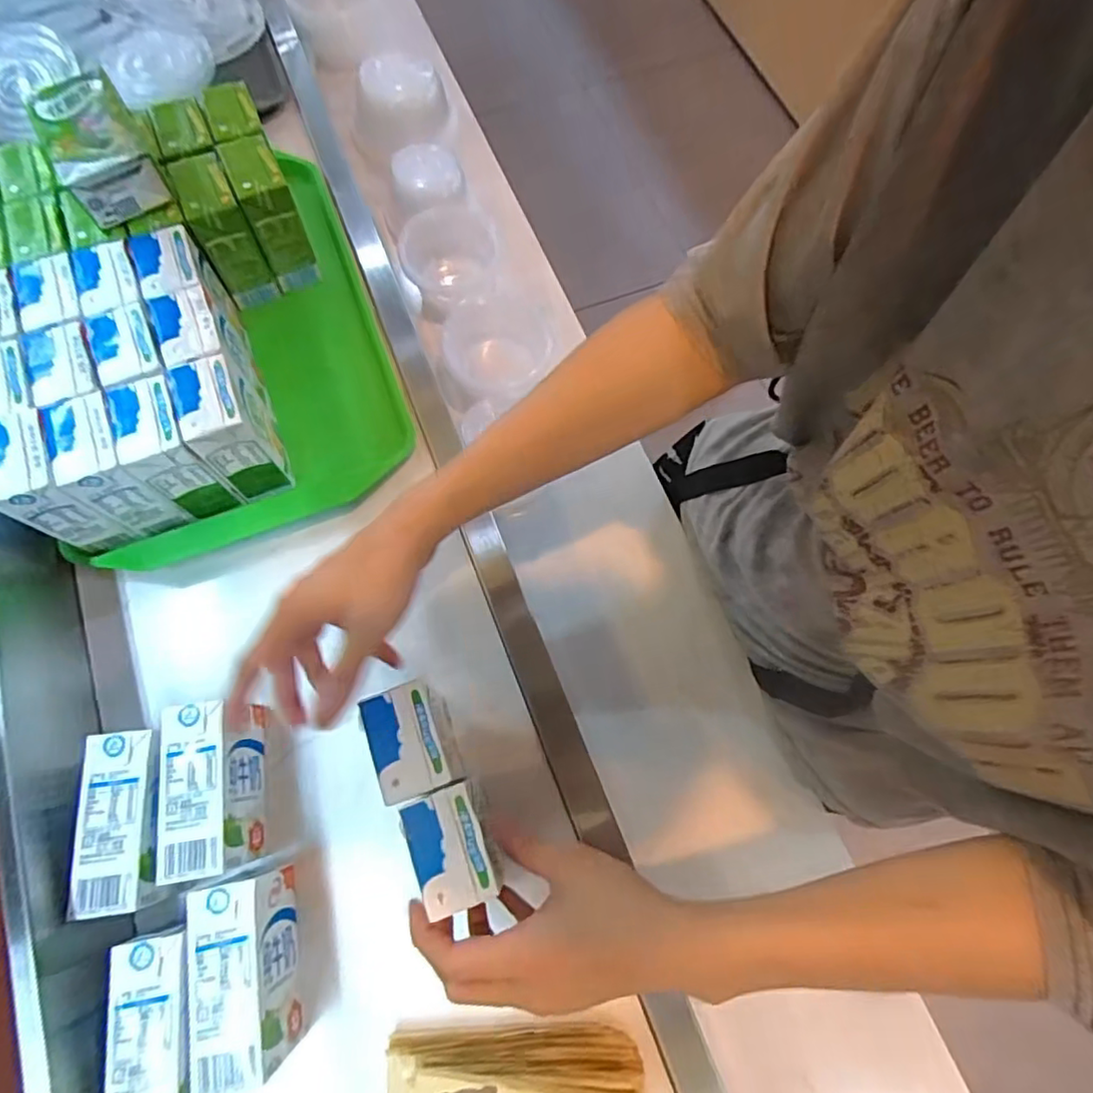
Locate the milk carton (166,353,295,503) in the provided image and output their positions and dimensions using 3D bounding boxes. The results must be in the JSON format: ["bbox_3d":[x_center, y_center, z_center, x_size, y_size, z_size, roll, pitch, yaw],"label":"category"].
[{"bbox_3d":[-0.242,-0.091,0.479,0.046,0.097,0.070,-20,73,-9],"label":"milk carton"}]

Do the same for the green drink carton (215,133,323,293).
[{"bbox_3d":[-0.241,-0.292,0.546,0.042,0.108,0.069,-21,73,-9],"label":"green drink carton"}]

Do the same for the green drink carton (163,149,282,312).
[{"bbox_3d":[-0.280,-0.275,0.541,0.043,0.103,0.071,-24,74,-10],"label":"green drink carton"}]

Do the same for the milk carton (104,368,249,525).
[{"bbox_3d":[-0.281,-0.073,0.469,0.042,0.095,0.066,-22,73,-9],"label":"milk carton"}]

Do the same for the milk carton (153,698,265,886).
[{"bbox_3d":[-0.228,0.164,0.423,0.046,0.062,0.106,-10,72,-6],"label":"milk carton"}]

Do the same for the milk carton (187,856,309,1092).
[{"bbox_3d":[-0.190,0.266,0.392,0.046,0.072,0.113,-11,72,-6],"label":"milk carton"}]

